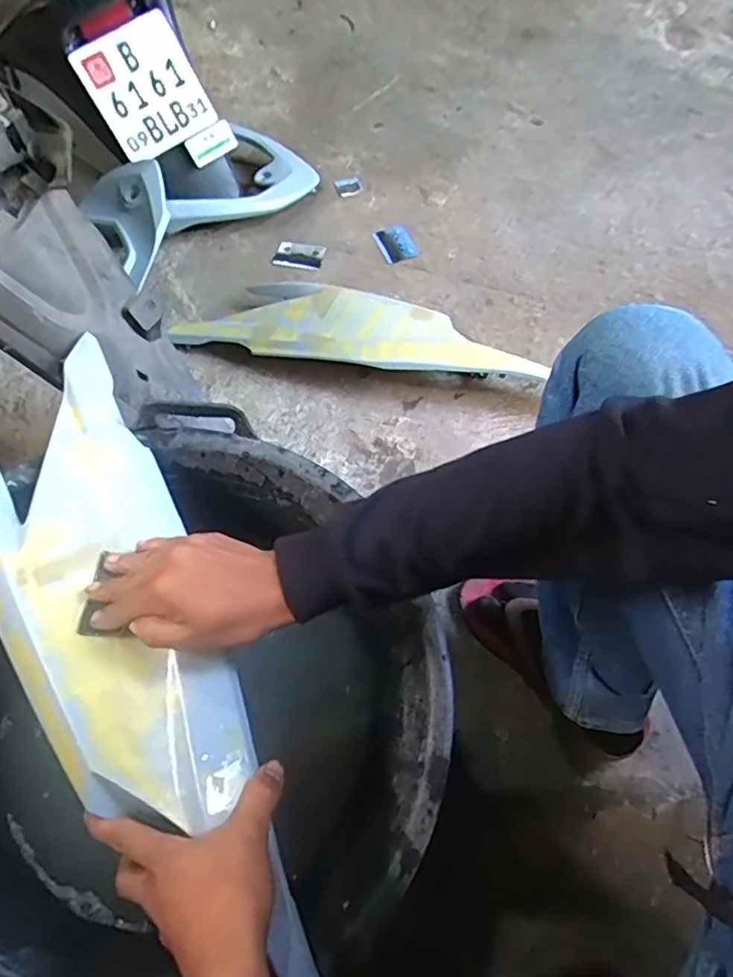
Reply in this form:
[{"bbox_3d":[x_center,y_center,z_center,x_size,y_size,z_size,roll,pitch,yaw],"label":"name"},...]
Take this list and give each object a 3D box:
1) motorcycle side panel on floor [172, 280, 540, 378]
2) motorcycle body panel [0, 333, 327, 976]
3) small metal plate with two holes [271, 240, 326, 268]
[{"bbox_3d":[-0.011,-0.250,0.922,0.575,0.078,0.160,13,61,7],"label":"motorcycle side panel on floor"},{"bbox_3d":[-0.171,0.138,0.440,0.150,0.057,0.710,-27,65,-14],"label":"motorcycle body panel"},{"bbox_3d":[-0.122,-0.428,1.061,0.086,0.013,0.062,11,61,7],"label":"small metal plate with two holes"}]

